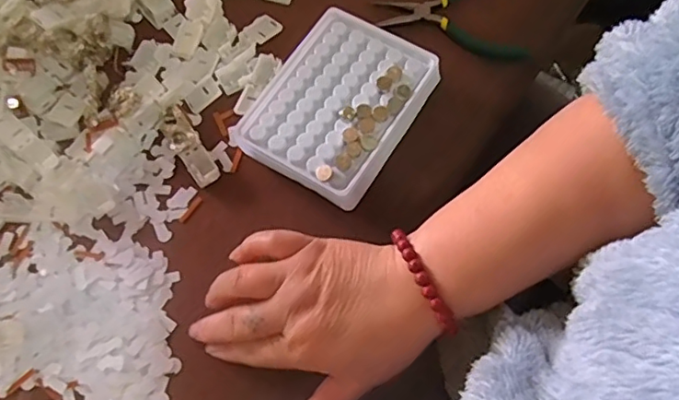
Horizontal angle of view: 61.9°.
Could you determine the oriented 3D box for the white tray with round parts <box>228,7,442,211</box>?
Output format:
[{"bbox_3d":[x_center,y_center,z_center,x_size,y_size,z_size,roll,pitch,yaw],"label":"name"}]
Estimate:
[{"bbox_3d":[0.000,-0.068,0.409,0.101,0.030,0.129,29,71,15],"label":"white tray with round parts"}]

